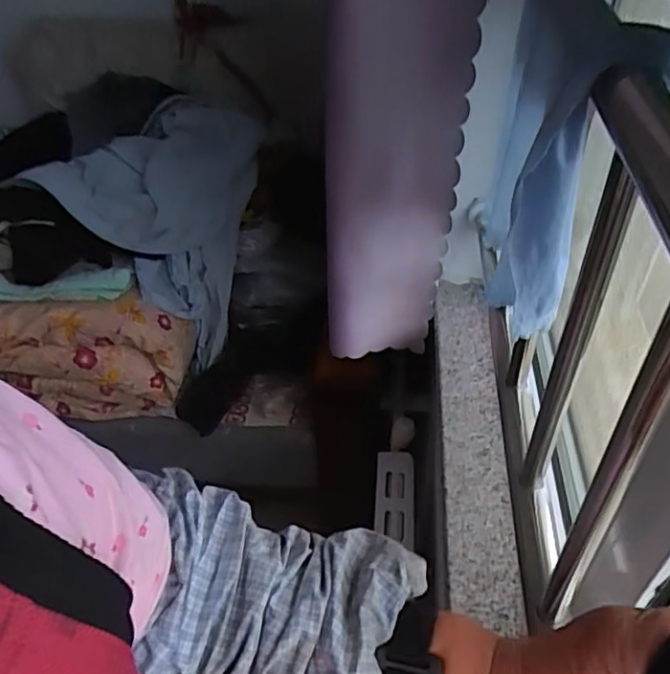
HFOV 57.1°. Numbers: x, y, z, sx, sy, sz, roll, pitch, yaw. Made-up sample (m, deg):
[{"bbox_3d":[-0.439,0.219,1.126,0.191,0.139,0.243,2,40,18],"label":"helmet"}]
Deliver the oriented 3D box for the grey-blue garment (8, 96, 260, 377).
[{"bbox_3d":[-0.300,-0.203,1.142,0.284,0.366,0.294,21,48,22],"label":"grey-blue garment"}]

